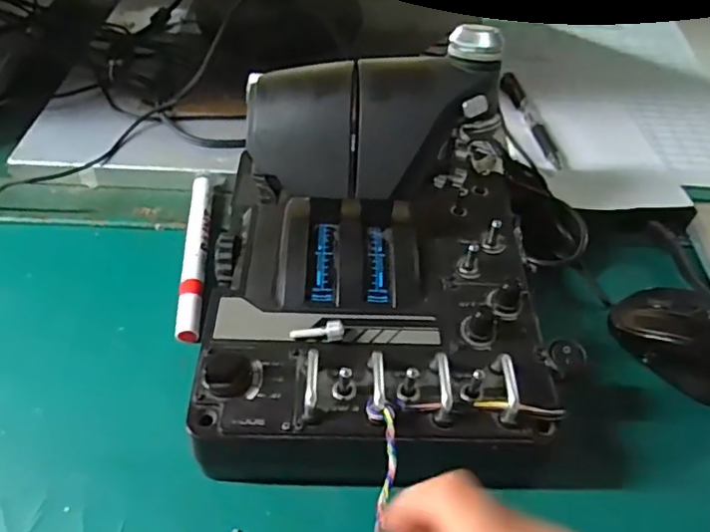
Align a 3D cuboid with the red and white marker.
[{"bbox_3d":[-0.109,-0.009,0.404,0.015,0.012,0.145,-3,48,-5],"label":"red and white marker"}]

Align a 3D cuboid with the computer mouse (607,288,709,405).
[{"bbox_3d":[0.214,0.047,0.352,0.110,0.031,0.059,33,54,24],"label":"computer mouse"}]

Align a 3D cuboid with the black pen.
[{"bbox_3d":[0.146,-0.128,0.494,0.013,0.011,0.138,-4,48,-6],"label":"black pen"}]

